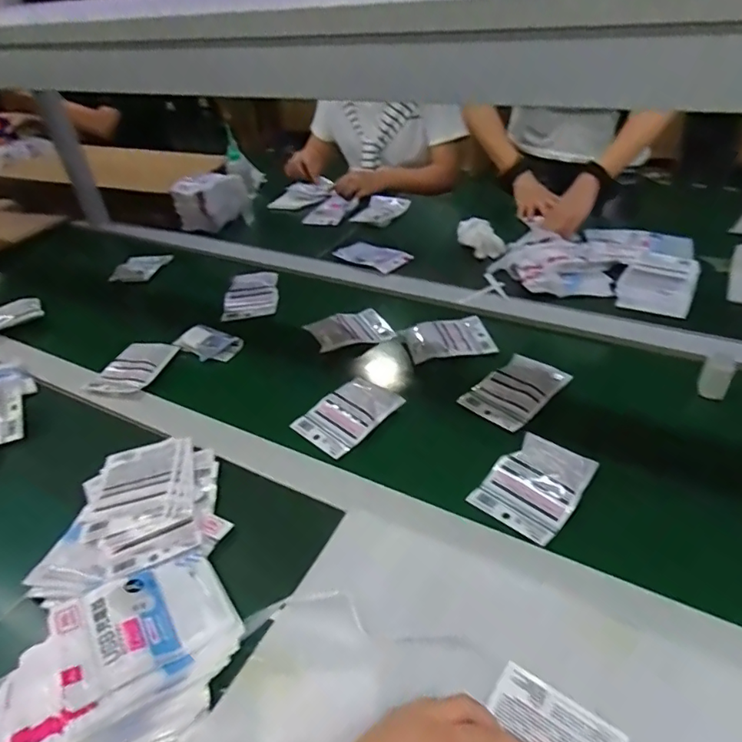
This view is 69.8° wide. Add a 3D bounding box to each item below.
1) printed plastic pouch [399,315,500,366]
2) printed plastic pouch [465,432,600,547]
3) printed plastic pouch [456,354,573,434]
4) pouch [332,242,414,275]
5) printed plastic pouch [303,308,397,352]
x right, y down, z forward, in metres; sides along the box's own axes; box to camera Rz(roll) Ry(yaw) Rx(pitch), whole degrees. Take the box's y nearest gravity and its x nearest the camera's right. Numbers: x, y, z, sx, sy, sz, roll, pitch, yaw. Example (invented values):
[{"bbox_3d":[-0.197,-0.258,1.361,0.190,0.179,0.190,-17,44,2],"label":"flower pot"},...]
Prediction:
[{"bbox_3d":[0.122,-0.054,0.841,0.131,0.028,0.092,-10,37,-5],"label":"printed plastic pouch"},{"bbox_3d":[0.185,0.126,0.602,0.097,0.019,0.120,30,67,32],"label":"printed plastic pouch"},{"bbox_3d":[0.200,0.022,0.733,0.135,0.022,0.093,-31,44,-30],"label":"printed plastic pouch"},{"bbox_3d":[0.005,-0.226,1.067,0.132,0.036,0.087,19,44,29],"label":"pouch"},{"bbox_3d":[-0.034,-0.072,0.887,0.135,0.036,0.094,-20,39,-18],"label":"printed plastic pouch"}]

